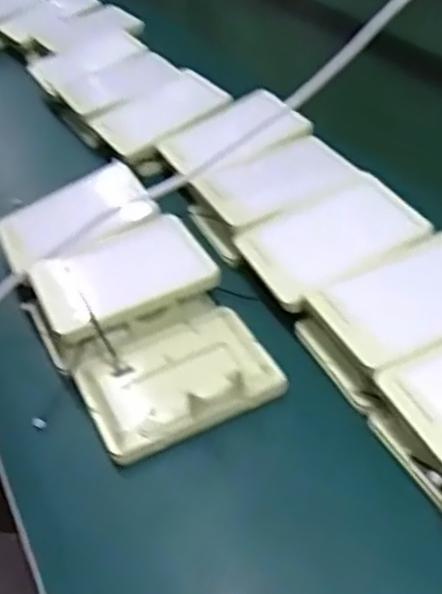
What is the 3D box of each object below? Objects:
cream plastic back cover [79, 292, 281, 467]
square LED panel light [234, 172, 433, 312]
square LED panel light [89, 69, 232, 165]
[{"bbox_3d":[-0.036,0.052,0.559,0.134,0.020,0.114,-21,42,-16],"label":"cream plastic back cover"},{"bbox_3d":[0.091,-0.049,0.614,0.136,0.020,0.116,-28,39,-7],"label":"square LED panel light"},{"bbox_3d":[-0.066,-0.204,0.834,0.145,0.010,0.108,-35,45,-18],"label":"square LED panel light"}]

